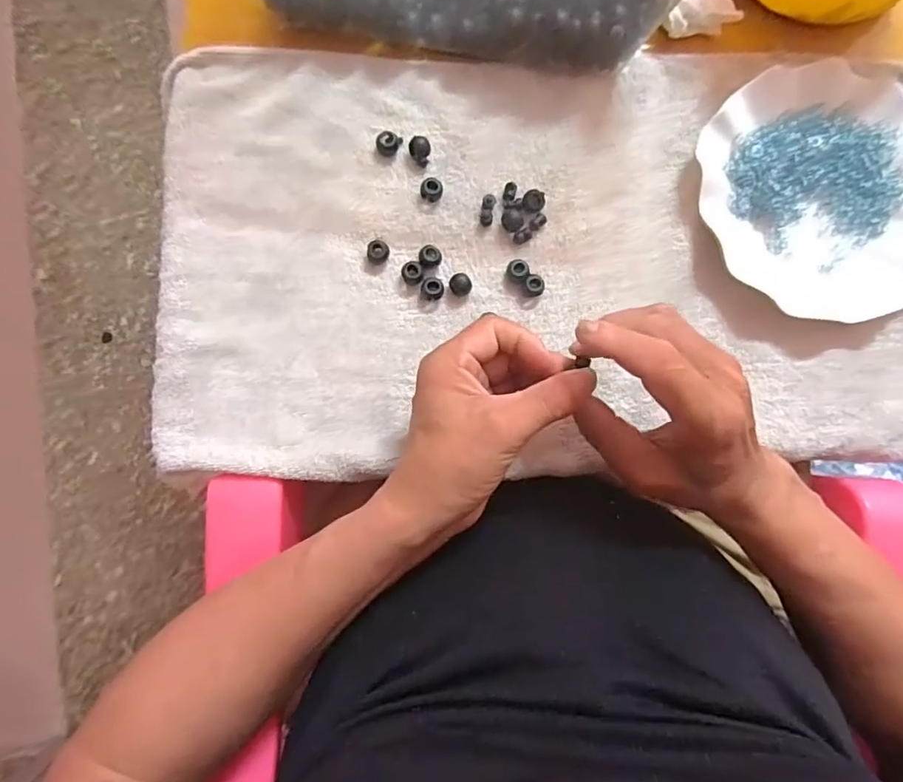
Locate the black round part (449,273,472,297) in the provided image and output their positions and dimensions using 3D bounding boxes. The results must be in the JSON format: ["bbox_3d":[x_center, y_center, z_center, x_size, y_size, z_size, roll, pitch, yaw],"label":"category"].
[{"bbox_3d":[0.006,-0.073,0.368,0.012,0.012,0.015,-43,88,-7],"label":"black round part"}]

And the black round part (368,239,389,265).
[{"bbox_3d":[-0.050,-0.094,0.367,0.014,0.014,0.013,0,84,-4],"label":"black round part"}]

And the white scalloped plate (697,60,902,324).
[{"bbox_3d":[0.265,-0.141,0.388,0.178,0.022,0.179,0,84,-4],"label":"white scalloped plate"}]

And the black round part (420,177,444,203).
[{"bbox_3d":[-0.014,-0.141,0.377,0.015,0.013,0.013,17,83,-2],"label":"black round part"}]

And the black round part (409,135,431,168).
[{"bbox_3d":[-0.022,-0.169,0.379,0.015,0.010,0.019,-1,84,-4],"label":"black round part"}]

